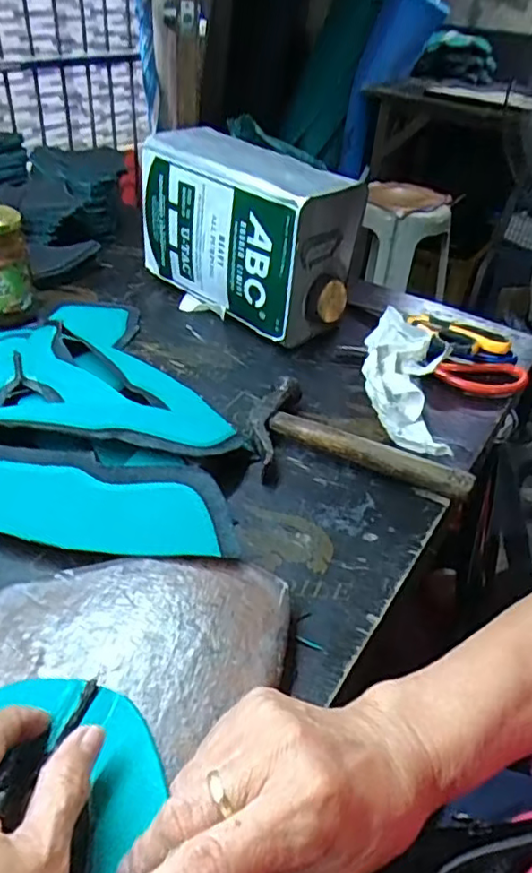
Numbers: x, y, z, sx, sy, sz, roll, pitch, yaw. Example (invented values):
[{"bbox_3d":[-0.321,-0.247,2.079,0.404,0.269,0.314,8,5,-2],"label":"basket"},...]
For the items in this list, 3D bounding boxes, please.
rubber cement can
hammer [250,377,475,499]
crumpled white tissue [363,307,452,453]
[{"bbox_3d":[-0.025,-0.219,0.663,0.241,0.162,0.104,31,44,29],"label":"rubber cement can"},{"bbox_3d":[0.074,0.010,0.494,0.177,0.026,0.104,15,39,13],"label":"hammer"},{"bbox_3d":[0.129,-0.051,0.566,0.078,0.040,0.192,9,38,5],"label":"crumpled white tissue"}]

